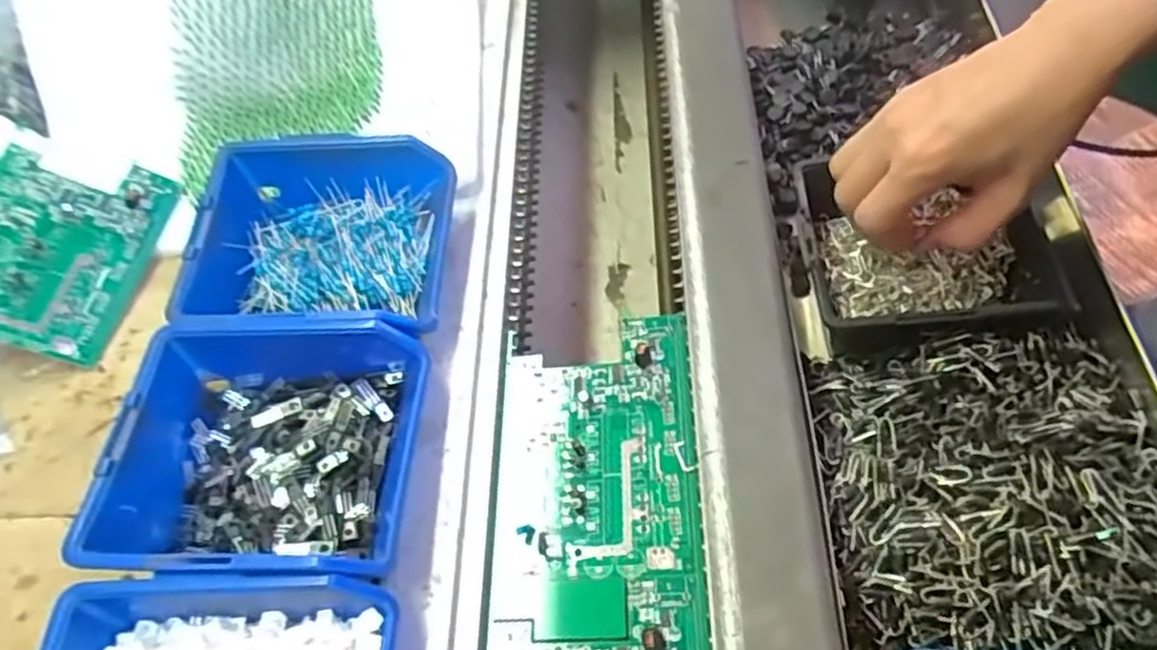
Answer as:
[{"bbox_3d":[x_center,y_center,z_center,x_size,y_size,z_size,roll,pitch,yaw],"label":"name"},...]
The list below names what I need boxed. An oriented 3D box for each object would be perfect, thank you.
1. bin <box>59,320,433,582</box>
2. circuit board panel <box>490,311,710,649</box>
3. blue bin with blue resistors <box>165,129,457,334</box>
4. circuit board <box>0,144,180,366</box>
[{"bbox_3d":[-0.146,0.057,0.342,0.135,0.052,0.123,0,59,11],"label":"bin"},{"bbox_3d":[0.008,0.113,0.324,0.100,0.014,0.258,3,59,6],"label":"circuit board panel"},{"bbox_3d":[-0.140,-0.044,0.410,0.129,0.052,0.120,-4,58,9],"label":"blue bin with blue resistors"},{"bbox_3d":[-0.315,-0.050,0.446,0.094,0.007,0.128,22,63,-22],"label":"circuit board"}]

